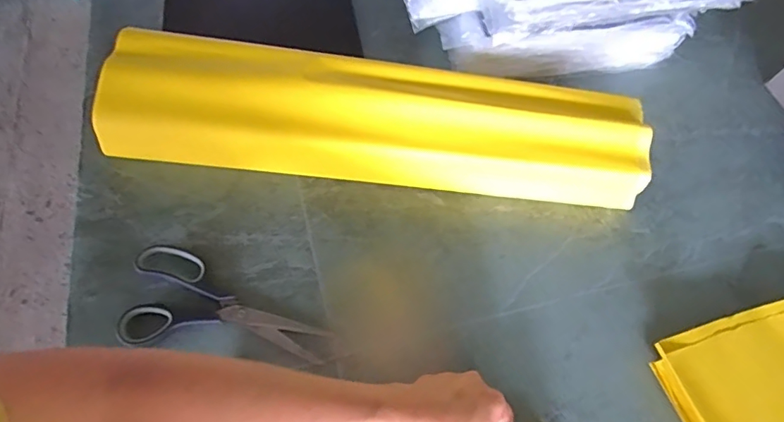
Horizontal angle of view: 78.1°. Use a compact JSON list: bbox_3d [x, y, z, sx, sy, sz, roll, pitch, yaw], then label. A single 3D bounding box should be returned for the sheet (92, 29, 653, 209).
[{"bbox_3d":[-0.023,-0.104,0.534,0.592,0.047,0.150,6,91,0],"label":"sheet"}]

